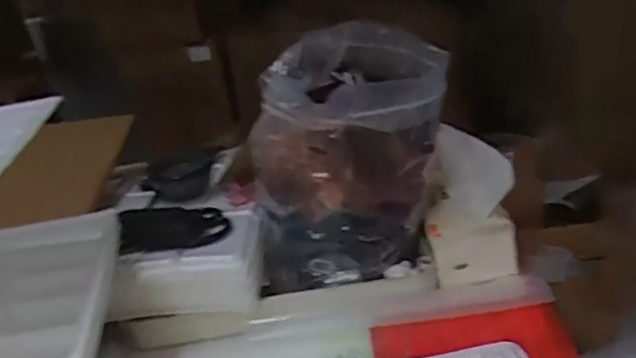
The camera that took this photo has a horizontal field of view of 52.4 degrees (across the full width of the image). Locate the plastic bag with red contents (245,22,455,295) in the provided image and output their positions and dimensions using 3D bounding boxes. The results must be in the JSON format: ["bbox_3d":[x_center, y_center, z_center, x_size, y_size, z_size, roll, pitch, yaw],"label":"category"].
[{"bbox_3d":[0.029,-0.010,0.708,0.192,0.265,0.199,-6,23,3],"label":"plastic bag with red contents"}]

